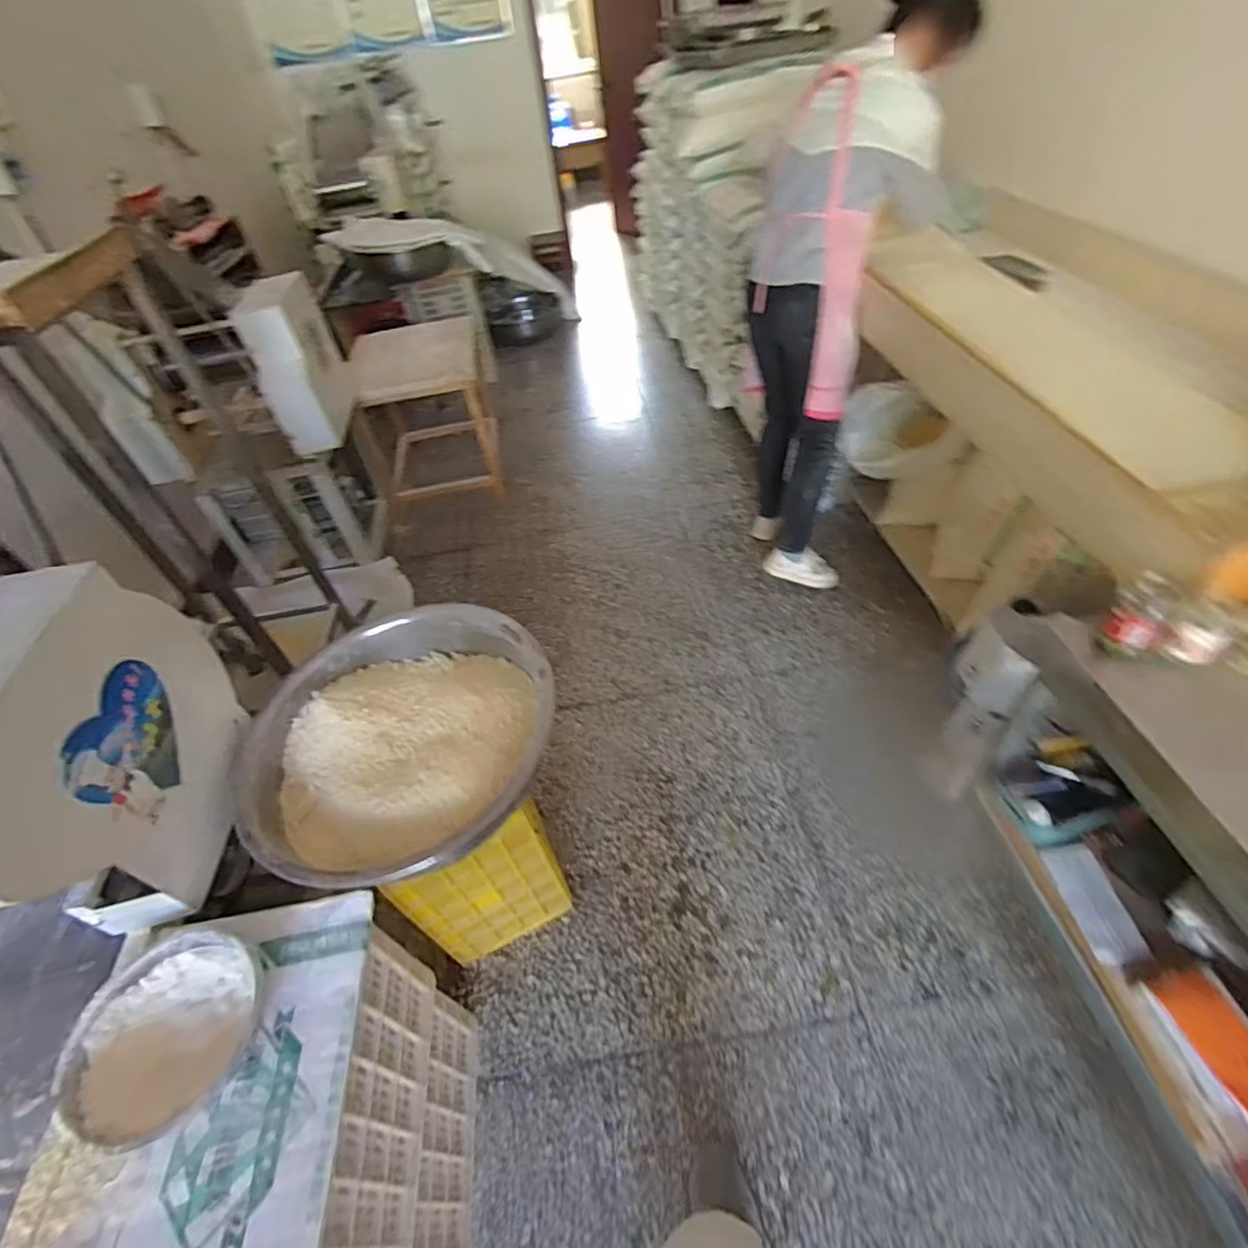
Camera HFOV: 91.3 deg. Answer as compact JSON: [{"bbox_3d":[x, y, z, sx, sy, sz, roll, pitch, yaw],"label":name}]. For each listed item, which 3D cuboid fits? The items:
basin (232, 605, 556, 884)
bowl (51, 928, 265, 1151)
[{"bbox_3d":[-0.366,0.194,1.061,0.507,0.139,0.498,-5,46,5],"label":"basin"},{"bbox_3d":[-0.569,0.502,0.765,0.196,0.050,0.222,15,48,-13],"label":"bowl"}]

